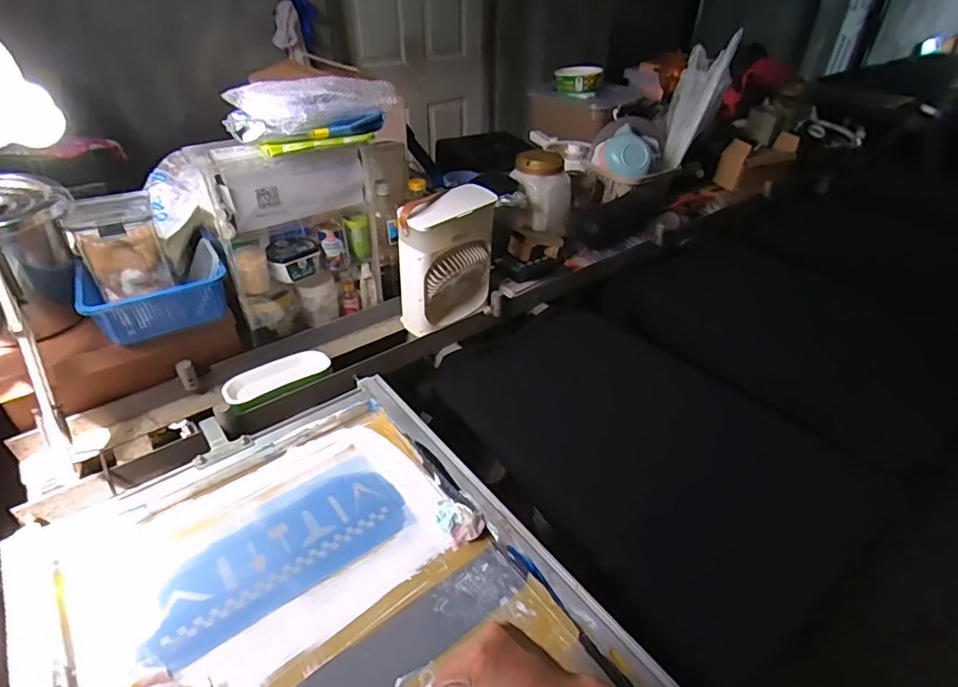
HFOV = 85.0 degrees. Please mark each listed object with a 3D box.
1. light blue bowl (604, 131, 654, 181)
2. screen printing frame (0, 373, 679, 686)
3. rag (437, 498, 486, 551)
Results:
[{"bbox_3d":[0.422,-0.533,1.489,0.134,0.065,0.158,-38,80,5],"label":"light blue bowl"},{"bbox_3d":[-0.157,0.339,0.564,0.522,0.045,0.725,-23,43,-31],"label":"screen printing frame"},{"bbox_3d":[-0.025,0.231,0.690,0.050,0.031,0.061,-26,51,-21],"label":"rag"}]

